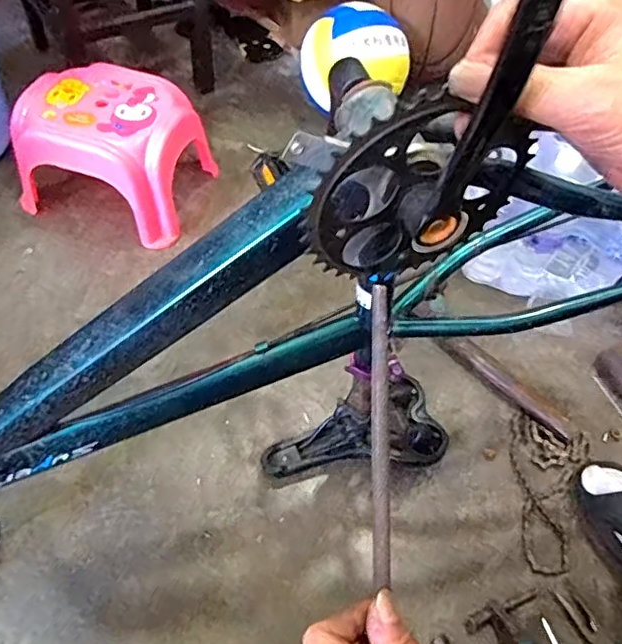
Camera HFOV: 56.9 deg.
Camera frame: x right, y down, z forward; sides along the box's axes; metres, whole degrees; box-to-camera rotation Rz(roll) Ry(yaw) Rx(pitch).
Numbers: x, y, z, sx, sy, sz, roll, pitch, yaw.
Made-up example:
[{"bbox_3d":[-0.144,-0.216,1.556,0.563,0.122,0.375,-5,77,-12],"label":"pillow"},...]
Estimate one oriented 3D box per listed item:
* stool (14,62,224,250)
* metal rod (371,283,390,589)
[{"bbox_3d":[-0.331,-0.285,0.960,0.276,0.177,0.222,17,56,7],"label":"stool"},{"bbox_3d":[0.041,0.069,0.345,0.009,0.009,0.180,-1,95,-5],"label":"metal rod"}]

